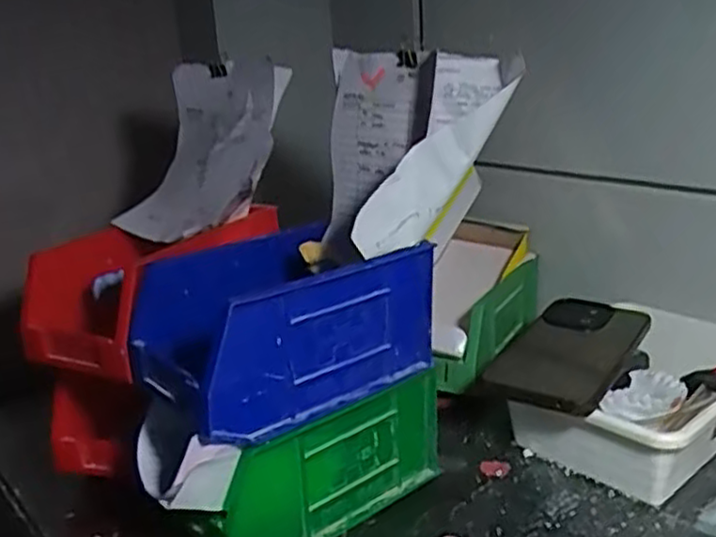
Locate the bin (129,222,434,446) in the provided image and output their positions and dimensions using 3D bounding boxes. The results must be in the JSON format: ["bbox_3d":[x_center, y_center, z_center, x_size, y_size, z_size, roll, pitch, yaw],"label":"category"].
[{"bbox_3d":[-0.047,0.034,0.458,0.166,0.087,0.100,-18,24,-36],"label":"bin"}]

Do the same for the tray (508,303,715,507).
[{"bbox_3d":[0.214,0.096,0.538,0.177,0.062,0.125,-20,25,-38],"label":"tray"}]

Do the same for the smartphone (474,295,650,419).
[{"bbox_3d":[0.156,0.061,0.540,0.080,0.014,0.167,10,23,34],"label":"smartphone"}]

